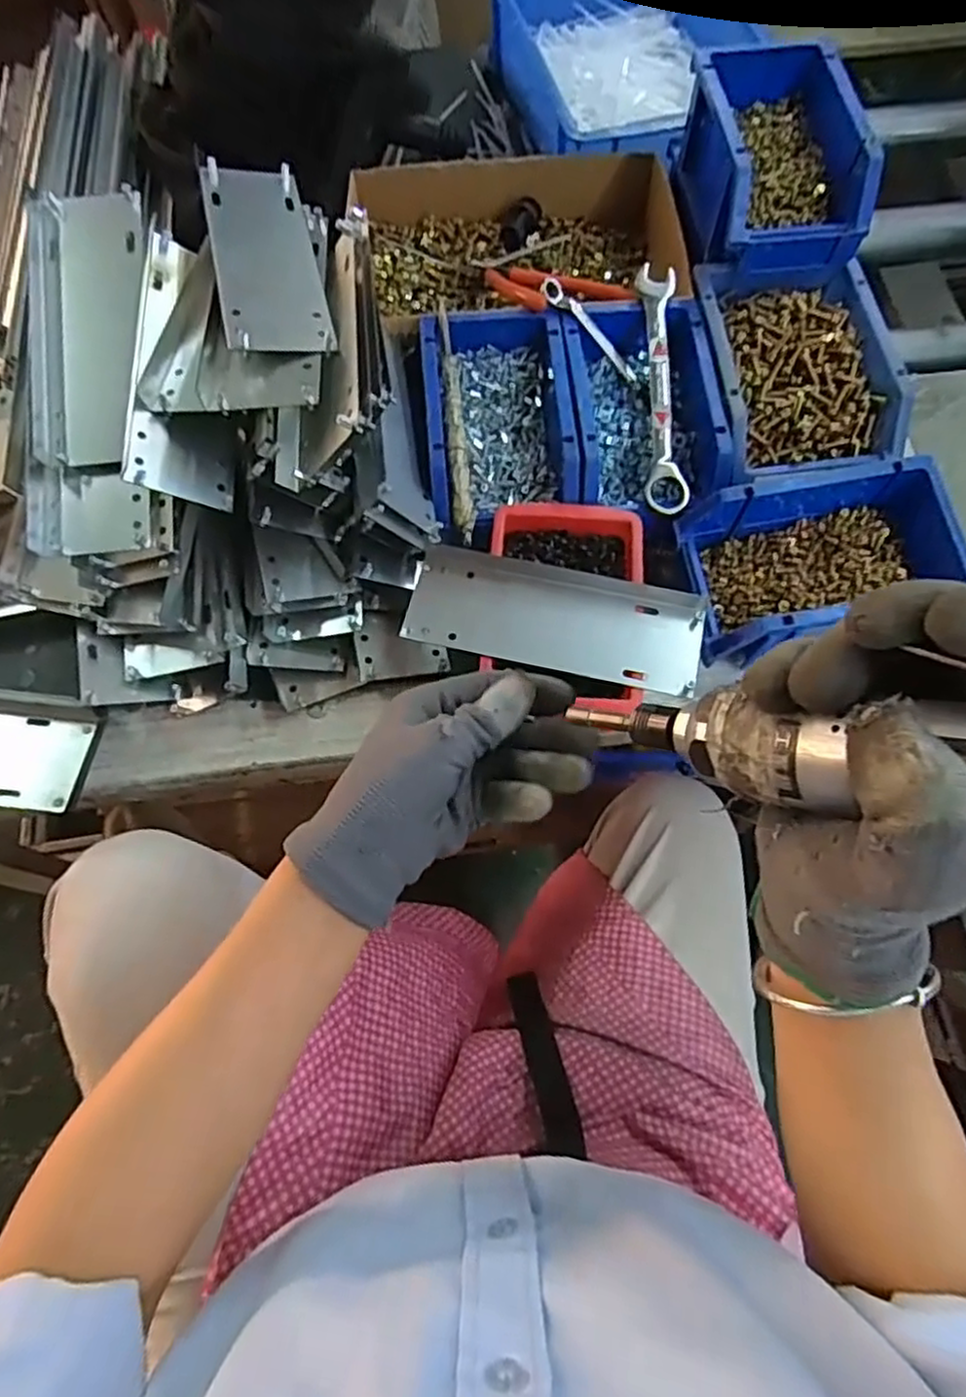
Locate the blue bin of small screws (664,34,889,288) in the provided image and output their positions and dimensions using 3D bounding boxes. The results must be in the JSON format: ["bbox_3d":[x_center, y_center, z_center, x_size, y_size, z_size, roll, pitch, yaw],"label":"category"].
[{"bbox_3d":[0.209,-0.402,0.525,0.103,0.072,0.181,-6,70,-2],"label":"blue bin of small screws"}]

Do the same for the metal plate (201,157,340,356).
[{"bbox_3d":[-0.136,-0.278,0.442,0.063,0.008,0.180,-7,64,-20],"label":"metal plate"}]

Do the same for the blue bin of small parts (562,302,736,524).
[{"bbox_3d":[0.114,-0.201,0.510,0.098,0.059,0.167,-4,70,-1],"label":"blue bin of small parts"}]

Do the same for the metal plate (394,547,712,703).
[{"bbox_3d":[0.045,-0.052,0.443,0.178,0.016,0.073,14,71,6],"label":"metal plate"}]

